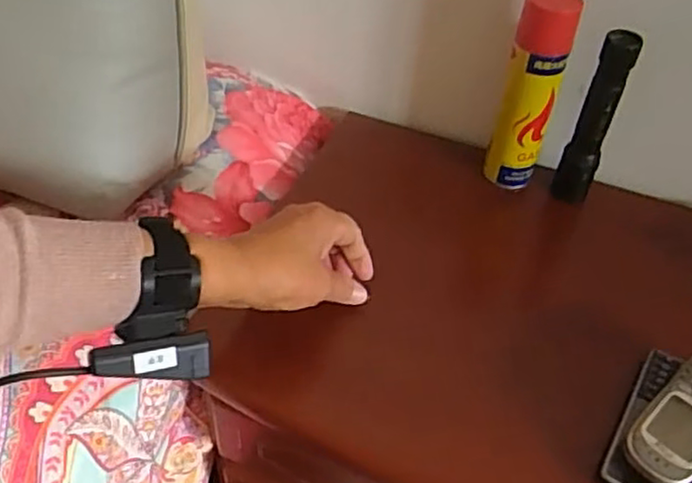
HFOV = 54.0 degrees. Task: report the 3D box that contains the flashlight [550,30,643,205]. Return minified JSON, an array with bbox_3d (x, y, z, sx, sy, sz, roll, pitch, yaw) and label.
[{"bbox_3d":[0.210,-0.100,0.576,0.030,0.155,0.024,20,47,15],"label":"flashlight"}]

